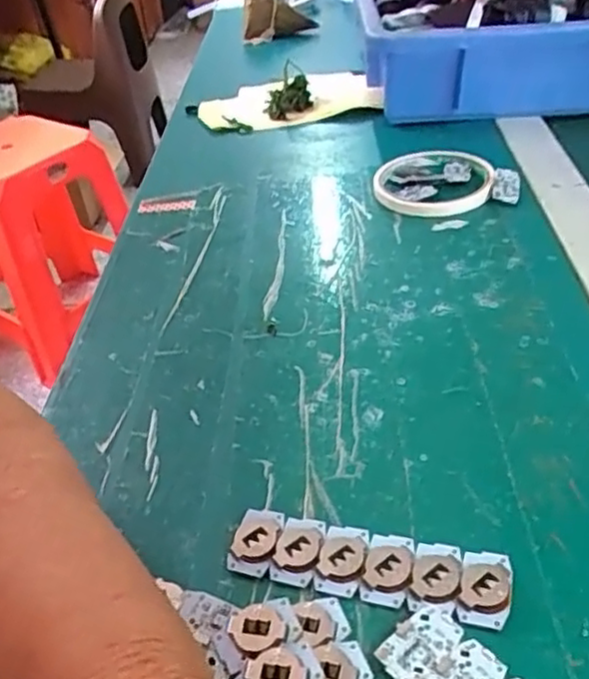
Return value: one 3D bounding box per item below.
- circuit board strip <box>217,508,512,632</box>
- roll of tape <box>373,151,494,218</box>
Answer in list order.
[{"bbox_3d":[0.028,0.087,0.268,0.106,0.007,0.029,7,39,18],"label":"circuit board strip"},{"bbox_3d":[0.102,-0.117,0.508,0.085,0.015,0.089,-5,37,4],"label":"roll of tape"}]

